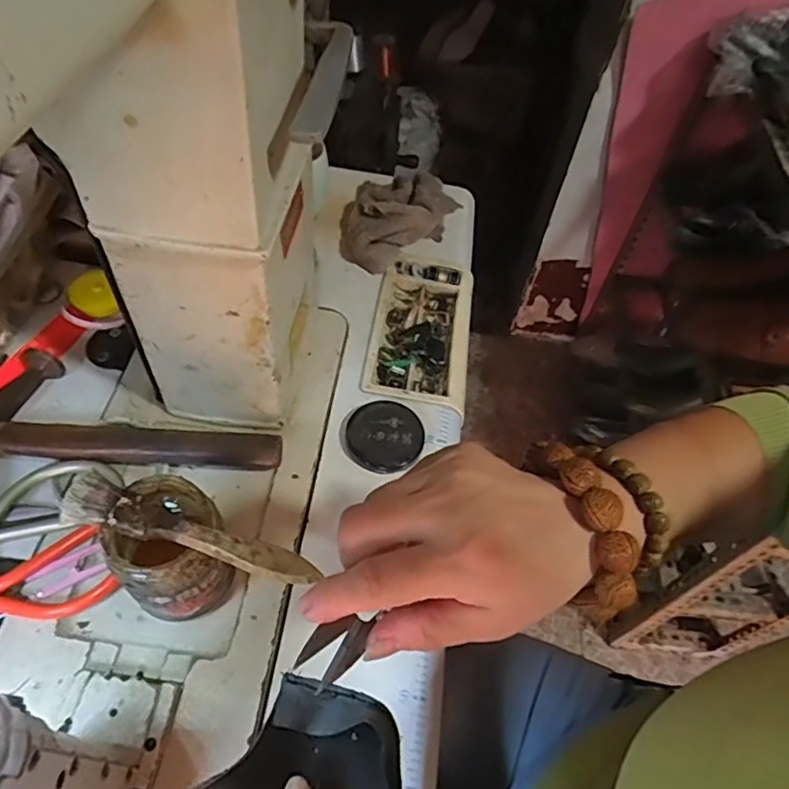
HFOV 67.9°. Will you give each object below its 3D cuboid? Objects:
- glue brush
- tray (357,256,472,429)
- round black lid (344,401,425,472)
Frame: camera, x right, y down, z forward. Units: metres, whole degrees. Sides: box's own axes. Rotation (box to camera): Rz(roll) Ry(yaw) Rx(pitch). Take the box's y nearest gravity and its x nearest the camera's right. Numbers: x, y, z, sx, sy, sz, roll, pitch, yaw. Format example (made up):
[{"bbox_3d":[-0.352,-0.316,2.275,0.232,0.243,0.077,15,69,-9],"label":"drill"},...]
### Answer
[{"bbox_3d":[-0.114,0.079,0.320,0.144,0.009,0.029,19,56,8],"label":"glue brush"},{"bbox_3d":[0.027,-0.070,0.581,0.094,0.024,0.185,9,55,1],"label":"tray"},{"bbox_3d":[-0.009,0.034,0.492,0.064,0.008,0.061,2,55,-3],"label":"round black lid"}]

